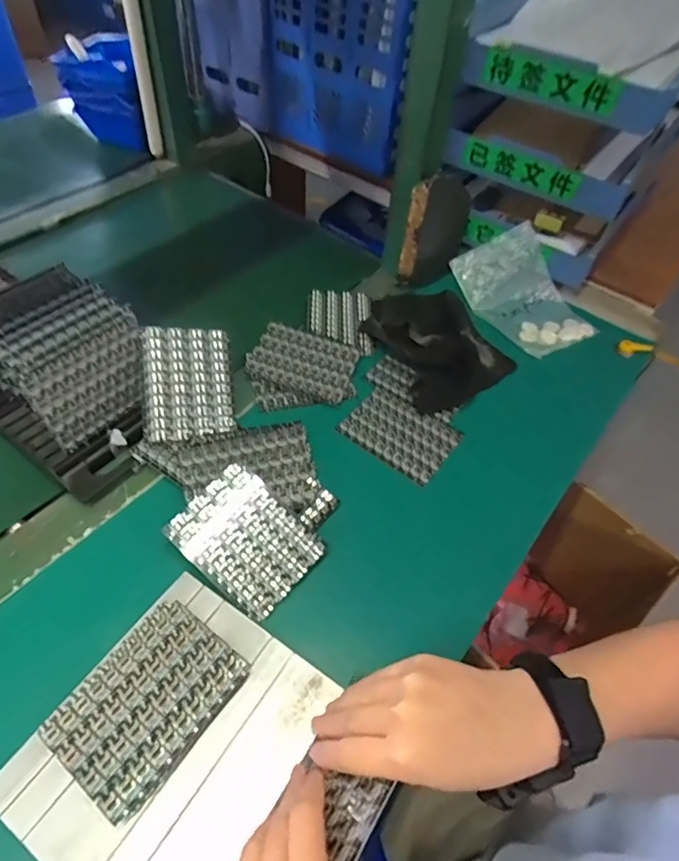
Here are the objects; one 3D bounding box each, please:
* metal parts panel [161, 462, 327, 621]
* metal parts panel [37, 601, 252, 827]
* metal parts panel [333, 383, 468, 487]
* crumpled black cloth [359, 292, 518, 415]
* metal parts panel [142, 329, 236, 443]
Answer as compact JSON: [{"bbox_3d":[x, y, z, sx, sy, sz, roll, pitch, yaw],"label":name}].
[{"bbox_3d":[-0.077,0.089,0.427,0.109,0.005,0.084,43,70,8],"label":"metal parts panel"},{"bbox_3d":[-0.129,0.184,0.352,0.083,0.020,0.112,32,55,20],"label":"metal parts panel"},{"bbox_3d":[0.064,0.001,0.540,0.108,0.006,0.079,33,55,20],"label":"metal parts panel"},{"bbox_3d":[0.112,-0.110,0.614,0.144,0.023,0.174,-23,56,-22],"label":"crumpled black cloth"},{"bbox_3d":[-0.145,-0.046,0.494,0.080,0.004,0.107,-3,81,-25],"label":"metal parts panel"}]

